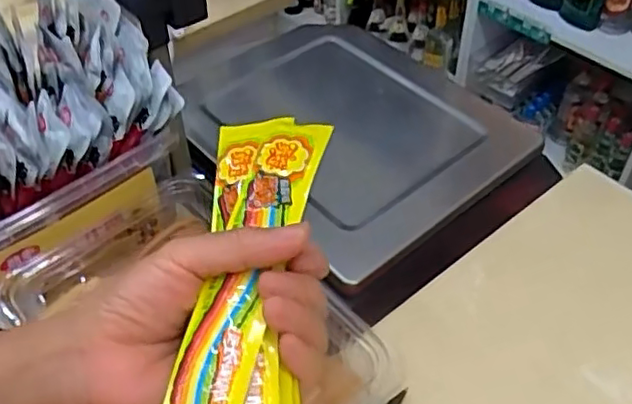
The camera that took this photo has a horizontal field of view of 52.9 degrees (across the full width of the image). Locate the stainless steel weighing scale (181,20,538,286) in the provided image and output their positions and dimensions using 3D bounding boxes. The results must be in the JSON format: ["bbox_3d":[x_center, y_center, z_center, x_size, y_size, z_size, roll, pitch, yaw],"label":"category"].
[{"bbox_3d":[0.025,-0.091,0.731,0.300,0.060,0.396,-33,54,-24],"label":"stainless steel weighing scale"}]

